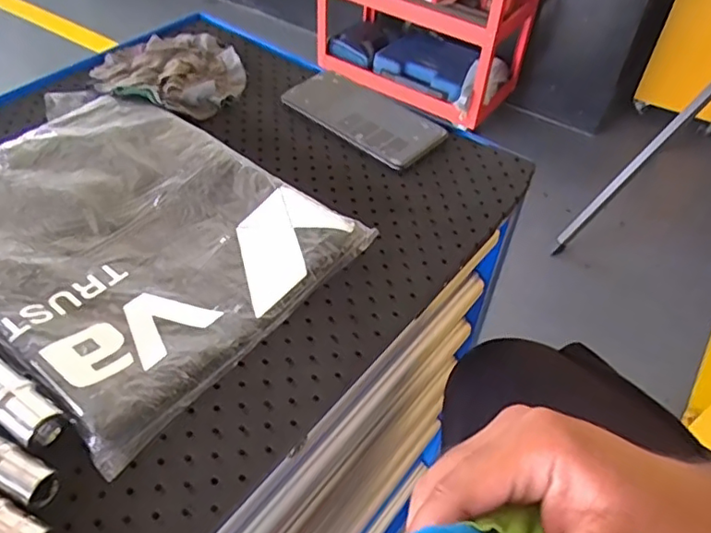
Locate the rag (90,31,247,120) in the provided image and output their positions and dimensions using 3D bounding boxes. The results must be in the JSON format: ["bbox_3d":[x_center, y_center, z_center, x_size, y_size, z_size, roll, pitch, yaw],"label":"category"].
[{"bbox_3d":[-0.195,-0.210,0.625,0.144,0.027,0.168,-20,52,-20],"label":"rag"}]

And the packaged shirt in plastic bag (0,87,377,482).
[{"bbox_3d":[-0.193,-0.037,0.467,0.332,0.016,0.233,32,54,23],"label":"packaged shirt in plastic bag"}]

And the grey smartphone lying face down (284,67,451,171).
[{"bbox_3d":[0.005,-0.153,0.590,0.163,0.011,0.074,36,56,26],"label":"grey smartphone lying face down"}]

